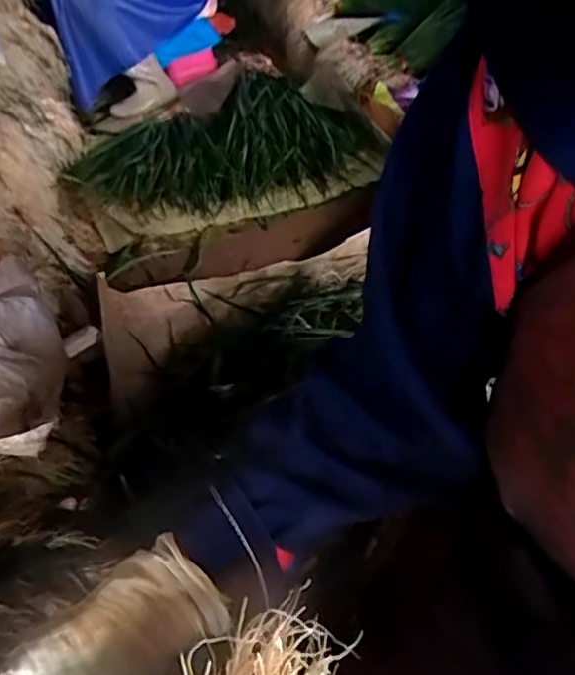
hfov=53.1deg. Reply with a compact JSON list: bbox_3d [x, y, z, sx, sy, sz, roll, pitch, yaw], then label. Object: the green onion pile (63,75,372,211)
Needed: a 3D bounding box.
[{"bbox_3d":[-0.202,-0.565,1.636,0.809,0.135,0.560,-16,48,-9],"label":"green onion pile"}]

